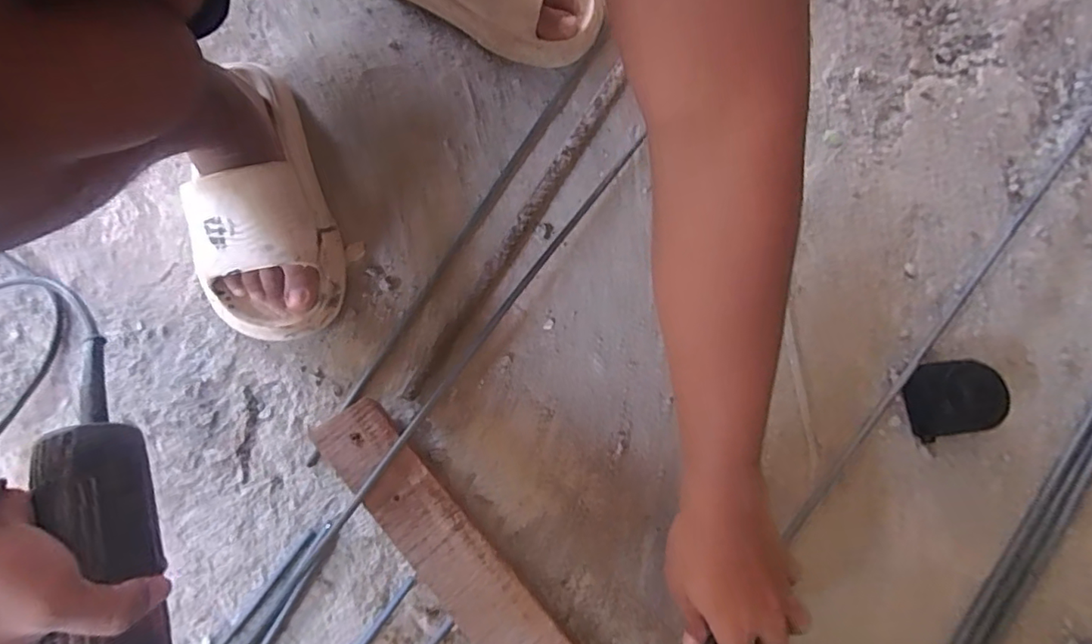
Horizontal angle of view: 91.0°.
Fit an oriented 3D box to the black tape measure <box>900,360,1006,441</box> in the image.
[{"bbox_3d":[0.357,0.067,0.469,0.064,0.040,0.064,-5,78,-2],"label":"black tape measure"}]

